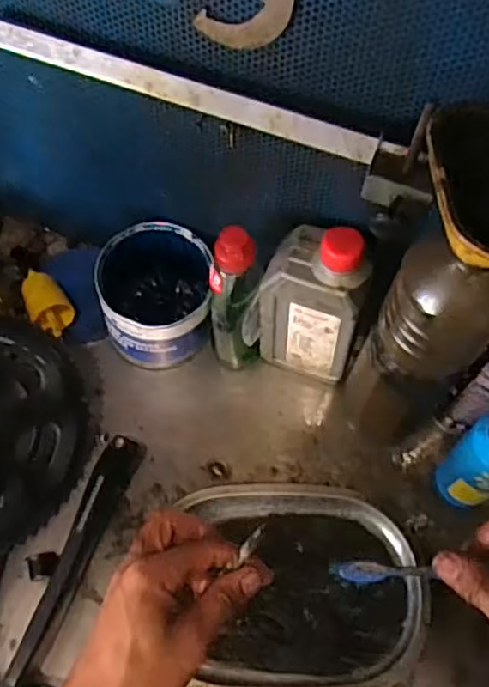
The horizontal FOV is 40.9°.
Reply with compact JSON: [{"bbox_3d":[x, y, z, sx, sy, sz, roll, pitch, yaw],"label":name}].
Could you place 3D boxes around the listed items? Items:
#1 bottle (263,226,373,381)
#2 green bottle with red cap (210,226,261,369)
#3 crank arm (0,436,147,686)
[{"bbox_3d":[0.058,-0.030,0.539,0.082,0.176,0.049,26,65,13],"label":"bottle"},{"bbox_3d":[-0.008,-0.033,0.566,0.041,0.166,0.053,-3,62,-2],"label":"green bottle with red cap"},{"bbox_3d":[-0.135,0.167,0.520,0.024,0.037,0.210,19,64,10],"label":"crank arm"}]

